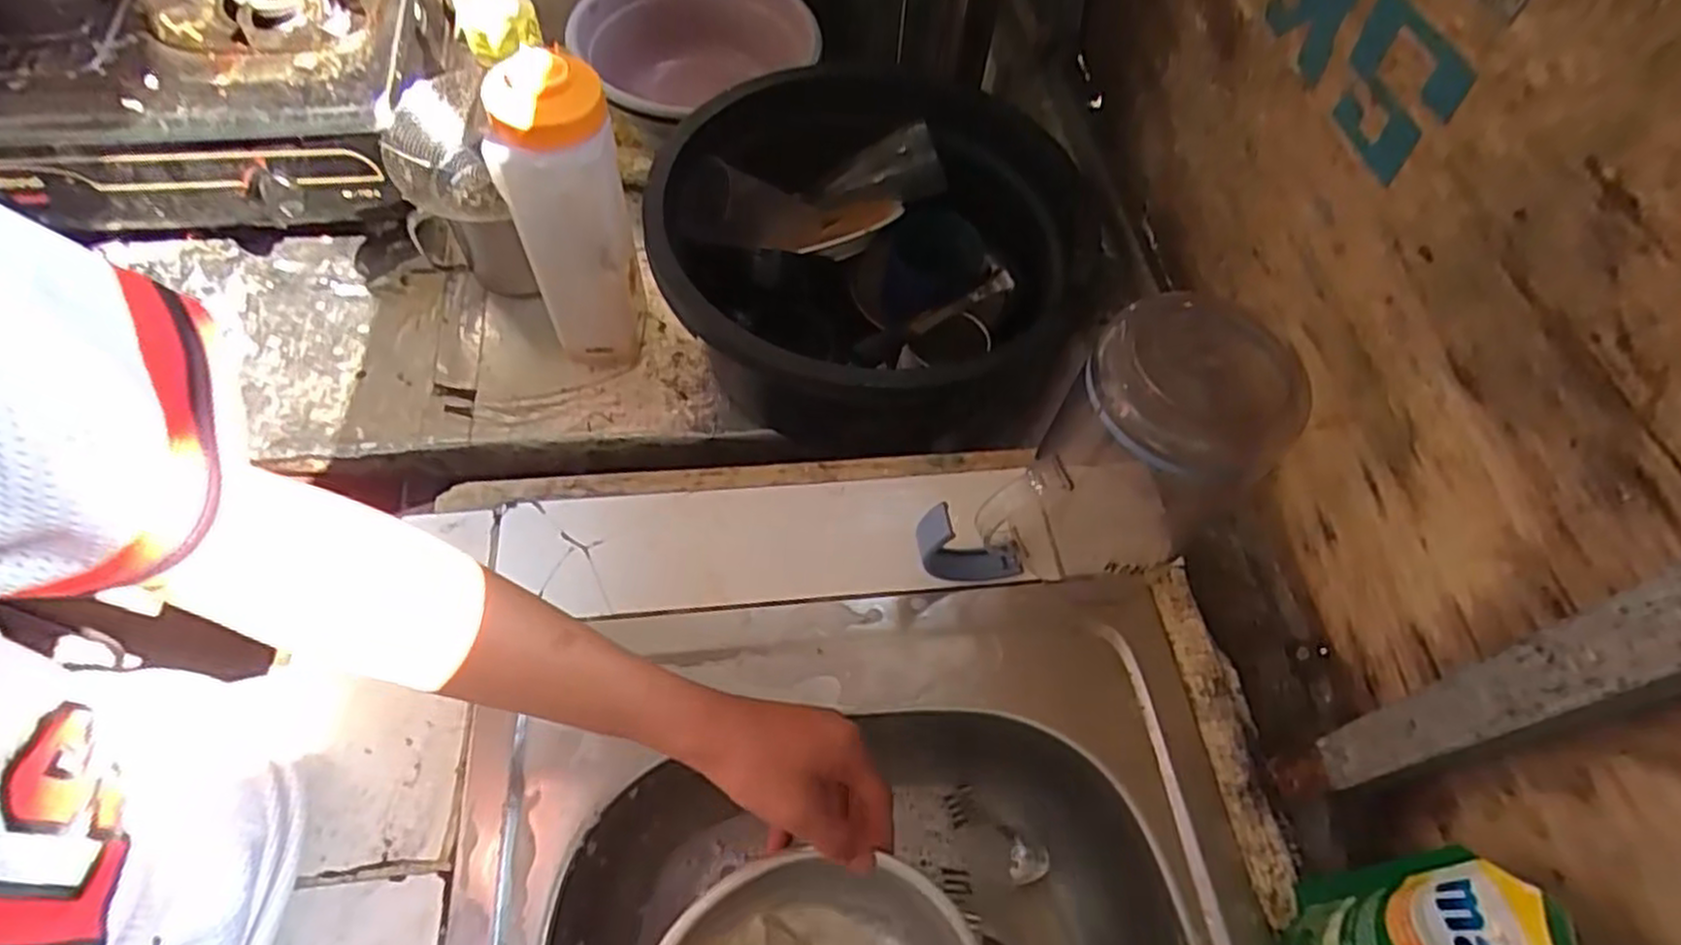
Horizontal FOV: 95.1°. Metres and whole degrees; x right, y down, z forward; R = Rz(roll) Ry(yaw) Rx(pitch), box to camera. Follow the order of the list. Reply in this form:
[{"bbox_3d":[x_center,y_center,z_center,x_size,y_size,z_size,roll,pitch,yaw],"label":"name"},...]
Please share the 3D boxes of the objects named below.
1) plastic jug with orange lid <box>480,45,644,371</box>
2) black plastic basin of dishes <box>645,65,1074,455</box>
[{"bbox_3d":[-0.255,-0.236,0.740,0.106,0.291,0.097,-13,61,-12],"label":"plastic jug with orange lid"},{"bbox_3d":[0.030,-0.201,0.785,0.389,0.179,0.403,2,59,-3],"label":"black plastic basin of dishes"}]

